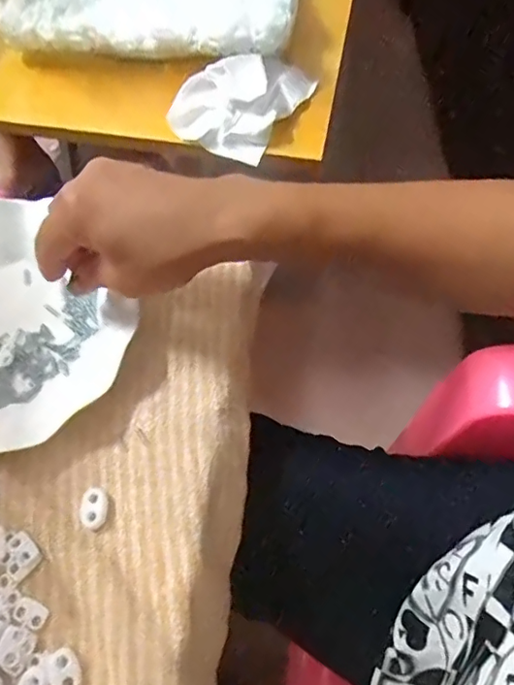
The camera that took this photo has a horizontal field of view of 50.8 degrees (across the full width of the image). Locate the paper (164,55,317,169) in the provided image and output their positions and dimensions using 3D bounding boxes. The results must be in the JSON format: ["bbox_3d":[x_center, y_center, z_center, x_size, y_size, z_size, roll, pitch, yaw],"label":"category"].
[{"bbox_3d":[-0.015,-0.207,0.444,0.091,0.025,0.109,28,67,16],"label":"paper"}]

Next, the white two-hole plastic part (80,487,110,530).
[{"bbox_3d":[-0.095,0.097,0.316,0.016,0.007,0.022,5,63,5],"label":"white two-hole plastic part"}]

